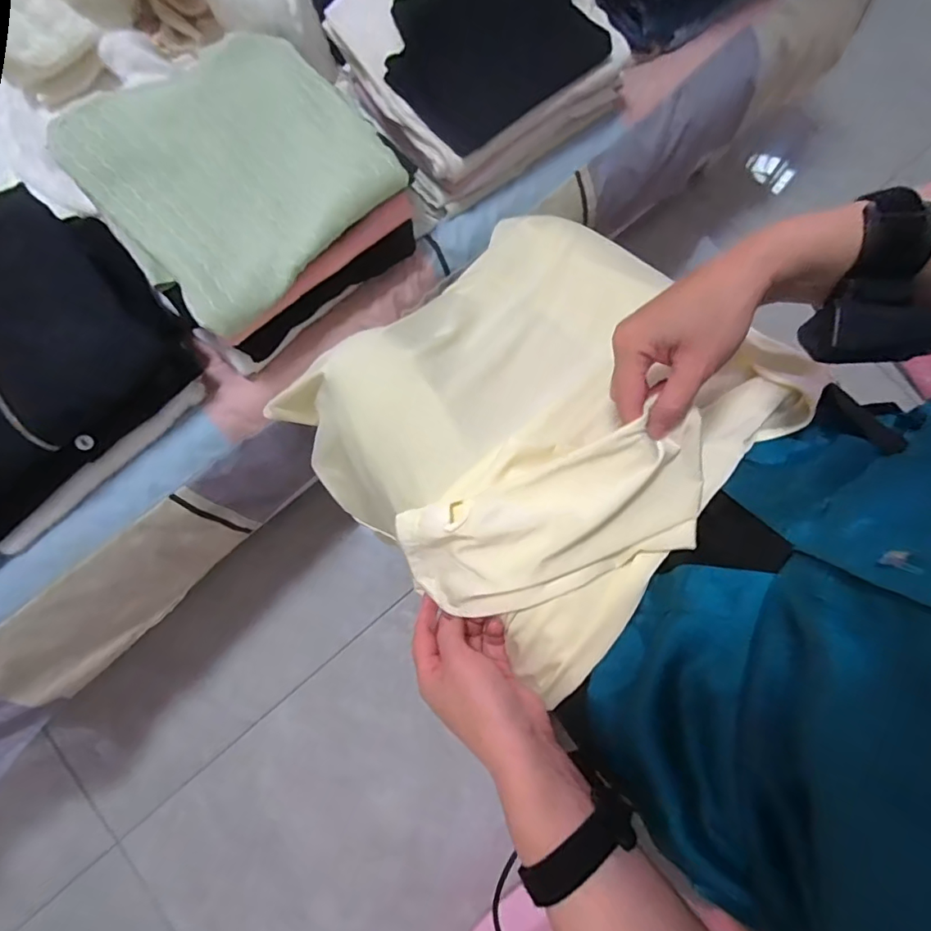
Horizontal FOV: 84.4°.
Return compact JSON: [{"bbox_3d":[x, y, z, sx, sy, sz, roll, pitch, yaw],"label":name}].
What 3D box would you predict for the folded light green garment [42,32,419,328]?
[{"bbox_3d":[-0.214,-0.285,0.483,0.248,0.036,0.239,-41,82,-8],"label":"folded light green garment"}]

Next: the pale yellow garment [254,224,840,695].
[{"bbox_3d":[0.063,-0.058,0.420,0.308,0.138,0.345,43,82,7],"label":"pale yellow garment"}]

